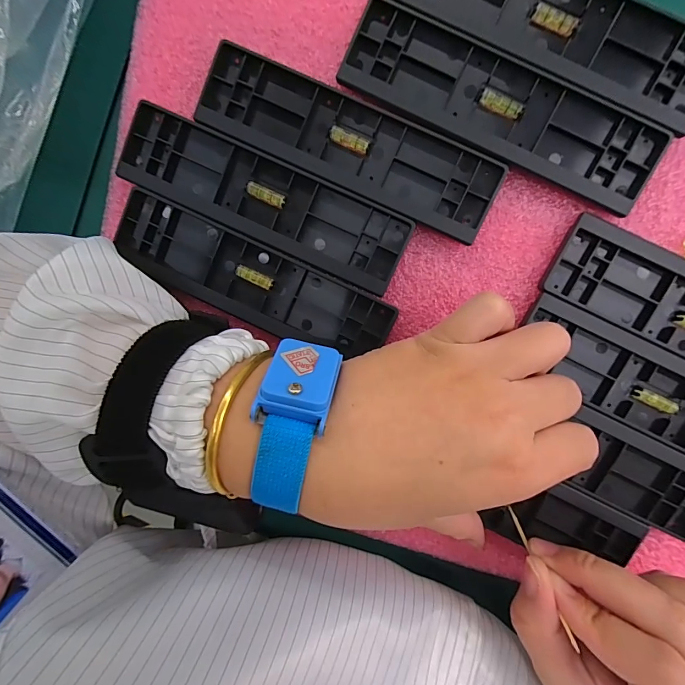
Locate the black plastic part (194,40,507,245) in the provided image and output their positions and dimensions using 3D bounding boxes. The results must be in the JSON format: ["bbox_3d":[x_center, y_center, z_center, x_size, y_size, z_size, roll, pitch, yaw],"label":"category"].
[{"bbox_3d":[0.003,-0.103,0.195,0.158,0.007,0.044,25,98,2],"label":"black plastic part"}]

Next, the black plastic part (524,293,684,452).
[{"bbox_3d":[0.167,0.027,0.196,0.156,0.008,0.042,27,98,2],"label":"black plastic part"}]

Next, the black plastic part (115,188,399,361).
[{"bbox_3d":[-0.051,-0.032,0.207,0.157,0.006,0.043,25,98,2],"label":"black plastic part"}]

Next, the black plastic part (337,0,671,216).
[{"bbox_3d":[0.079,-0.117,0.187,0.159,0.008,0.046,28,98,1],"label":"black plastic part"}]

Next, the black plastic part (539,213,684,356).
[{"bbox_3d":[0.182,-0.012,0.189,0.157,0.008,0.041,26,98,2],"label":"black plastic part"}]

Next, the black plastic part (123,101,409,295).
[{"bbox_3d":[-0.043,-0.076,0.203,0.160,0.008,0.043,26,98,2],"label":"black plastic part"}]

